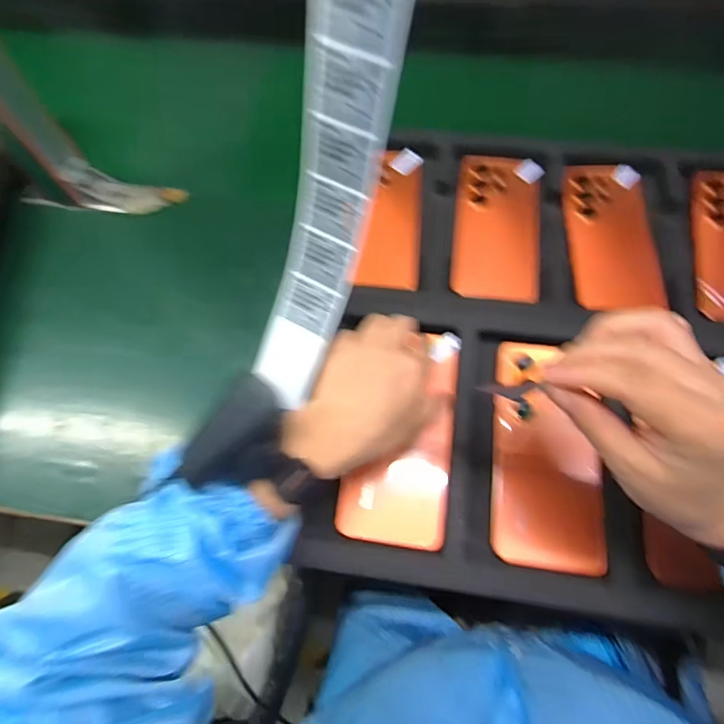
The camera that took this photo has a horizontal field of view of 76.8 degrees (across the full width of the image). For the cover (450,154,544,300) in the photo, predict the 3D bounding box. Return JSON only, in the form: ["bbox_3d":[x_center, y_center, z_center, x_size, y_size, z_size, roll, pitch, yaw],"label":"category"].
[{"bbox_3d":[0.140,-0.139,0.471,0.086,0.010,0.167,8,70,3],"label":"cover"}]

